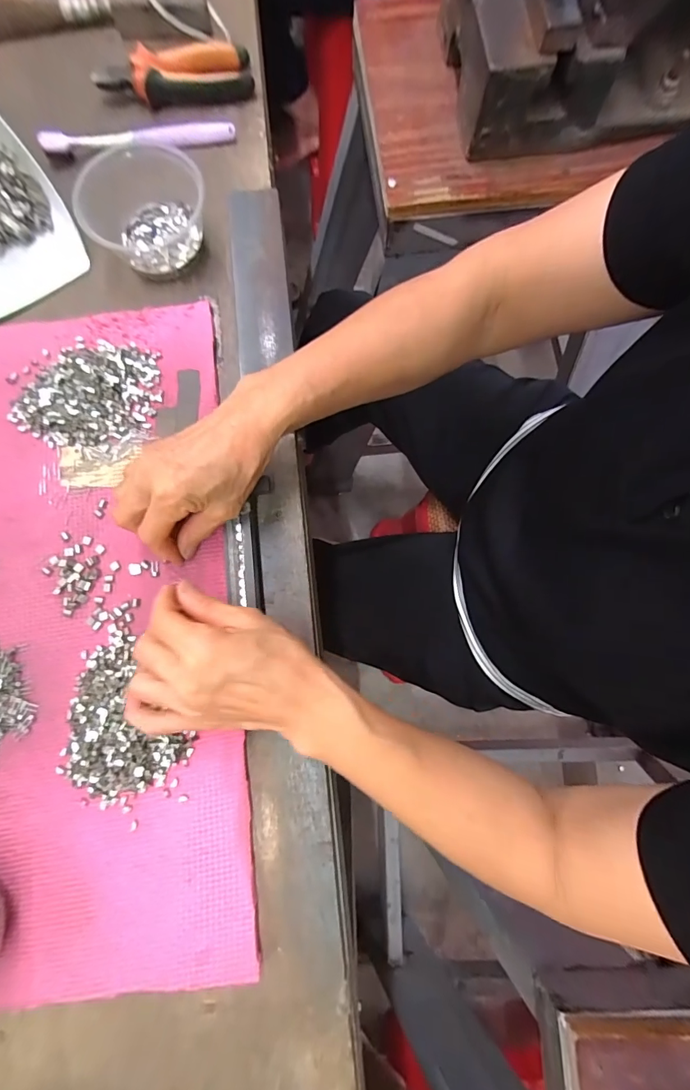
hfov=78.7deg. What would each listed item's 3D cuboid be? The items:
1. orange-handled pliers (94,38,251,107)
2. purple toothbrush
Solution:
[{"bbox_3d":[-0.172,-0.473,0.422,0.151,0.028,0.053,-8,79,-1],"label":"orange-handled pliers"},{"bbox_3d":[-0.202,-0.397,0.410,0.184,0.013,0.022,-10,79,-1],"label":"purple toothbrush"}]

